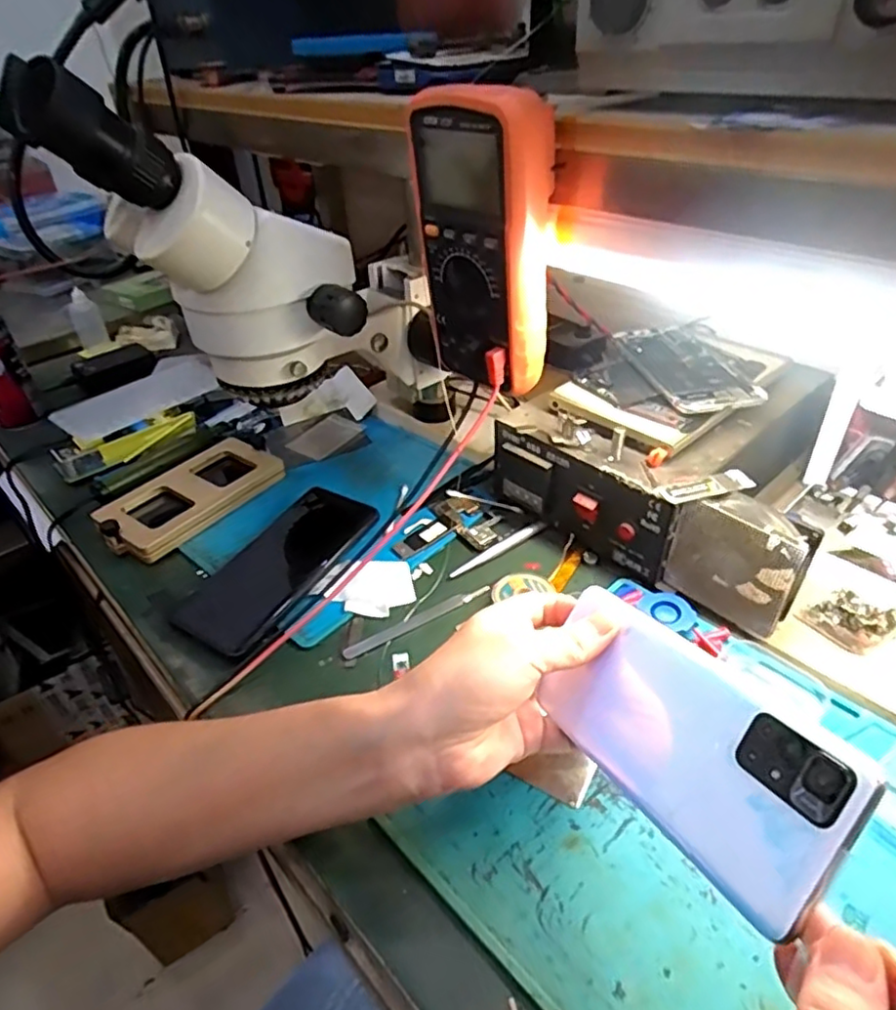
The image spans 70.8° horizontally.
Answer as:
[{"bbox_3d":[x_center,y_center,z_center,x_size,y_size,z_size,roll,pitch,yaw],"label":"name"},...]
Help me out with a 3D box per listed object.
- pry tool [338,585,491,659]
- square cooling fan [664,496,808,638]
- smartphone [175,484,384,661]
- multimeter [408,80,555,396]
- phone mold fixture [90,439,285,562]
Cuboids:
[{"bbox_3d":[-0.021,0.083,0.461,0.121,0.009,0.011,-23,42,-23],"label":"pry tool"},{"bbox_3d":[0.193,0.038,0.429,0.079,0.084,0.025,27,47,34],"label":"square cooling fan"},{"bbox_3d":[-0.131,0.045,0.502,0.095,0.008,0.171,13,44,32],"label":"smartphone"},{"bbox_3d":[0.024,-0.166,0.410,0.048,0.172,0.087,-30,45,-30],"label":"multimeter"},{"bbox_3d":[-0.235,-0.012,0.576,0.079,0.023,0.161,22,44,30],"label":"phone mold fixture"}]

